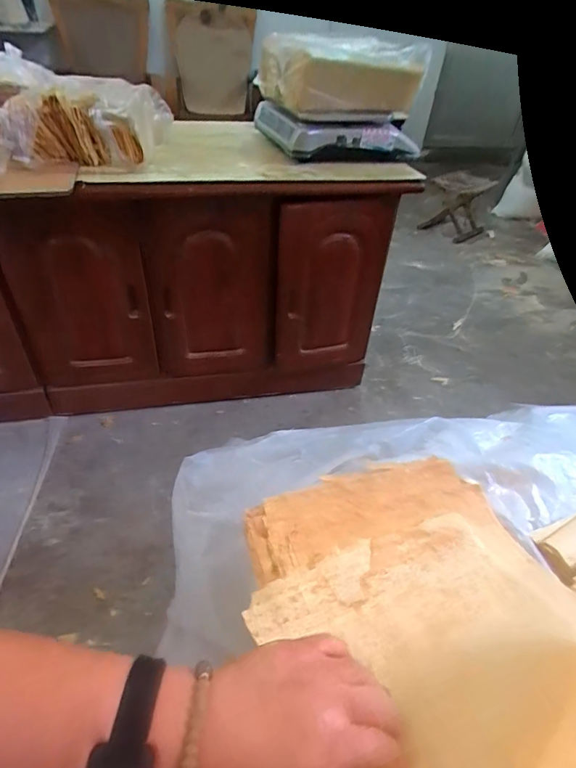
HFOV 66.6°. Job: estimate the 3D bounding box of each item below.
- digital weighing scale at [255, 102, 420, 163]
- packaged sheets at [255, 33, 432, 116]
[{"bbox_3d":[0.121,-0.671,1.141,0.328,0.095,0.328,-8,44,-14],"label":"digital weighing scale"},{"bbox_3d":[0.118,-0.695,0.996,0.321,0.126,0.184,-12,45,-18],"label":"packaged sheets"}]

